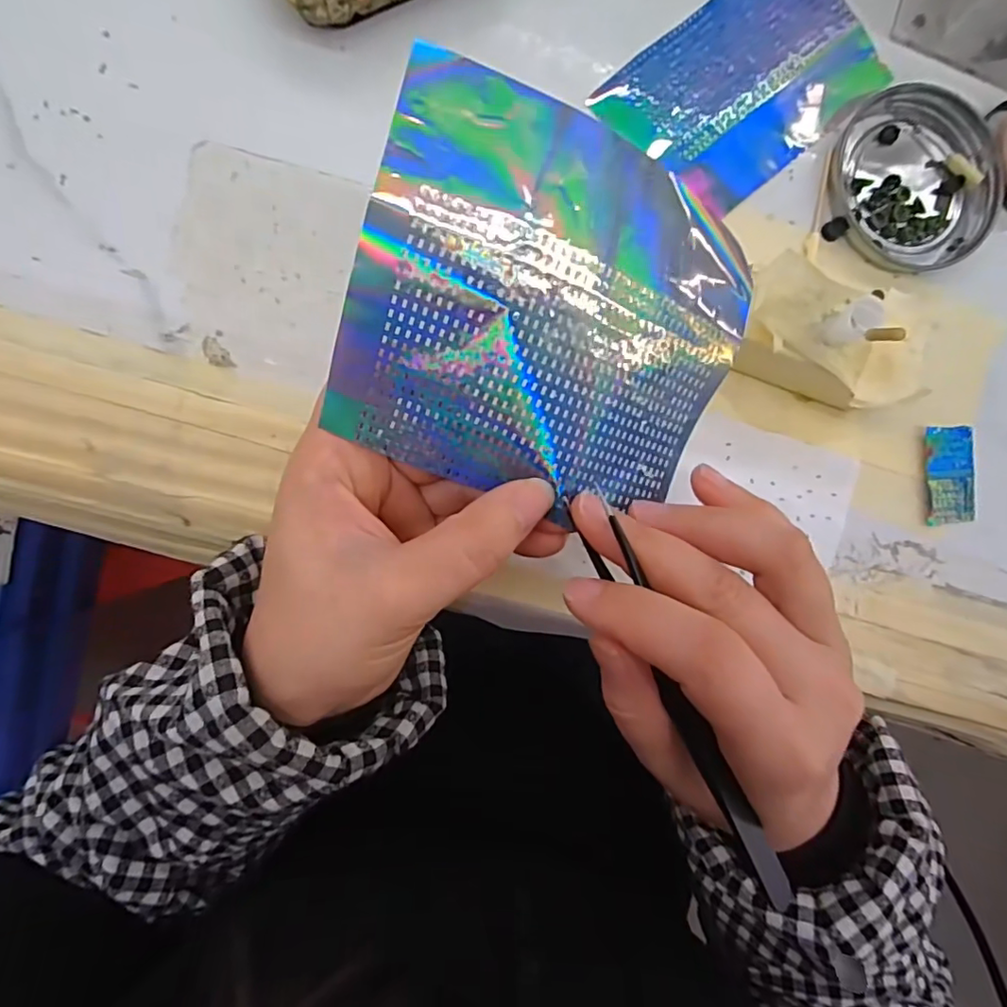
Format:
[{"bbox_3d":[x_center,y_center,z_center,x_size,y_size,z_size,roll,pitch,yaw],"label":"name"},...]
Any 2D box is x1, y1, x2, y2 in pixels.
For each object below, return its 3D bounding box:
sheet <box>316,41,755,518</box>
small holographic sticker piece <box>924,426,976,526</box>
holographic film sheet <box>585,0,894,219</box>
[{"bbox_3d":[0.016,-0.050,0.165,0.117,0.018,0.101,16,108,-16],"label":"sheet"},{"bbox_3d":[0.209,-0.013,0.259,0.025,0.004,0.046,-4,92,-7],"label":"small holographic sticker piece"},{"bbox_3d":[0.107,-0.185,0.245,0.118,0.005,0.076,-42,96,-4],"label":"holographic film sheet"}]

